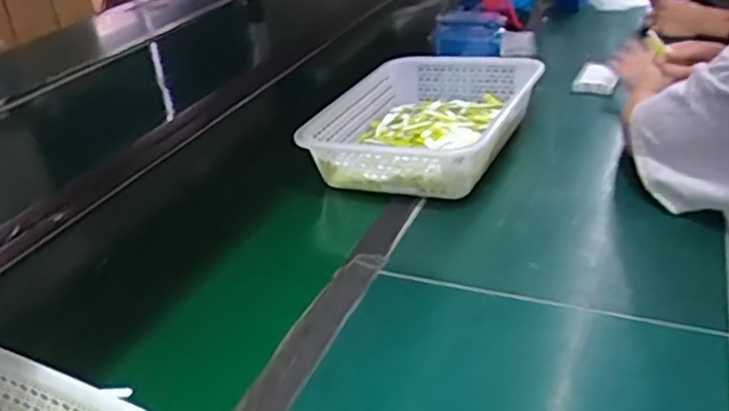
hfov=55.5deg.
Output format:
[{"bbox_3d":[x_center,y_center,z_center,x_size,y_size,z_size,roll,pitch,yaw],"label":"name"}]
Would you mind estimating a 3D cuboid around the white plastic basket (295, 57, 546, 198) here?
[{"bbox_3d":[0.091,-0.119,1.016,0.264,0.087,0.363,8,31,23],"label":"white plastic basket"}]

